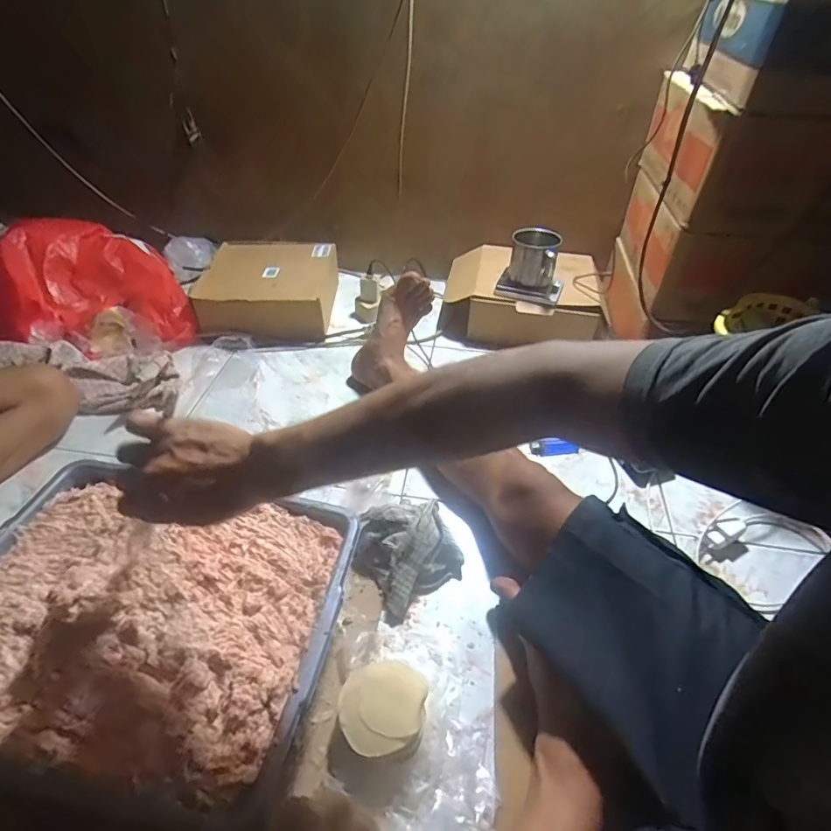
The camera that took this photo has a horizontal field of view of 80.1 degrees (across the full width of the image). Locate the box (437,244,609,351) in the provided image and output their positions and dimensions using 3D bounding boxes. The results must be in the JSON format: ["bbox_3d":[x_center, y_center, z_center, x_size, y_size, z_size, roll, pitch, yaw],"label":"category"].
[{"bbox_3d":[0.229,-0.272,1.086,0.326,0.124,0.261,8,43,5],"label":"box"}]

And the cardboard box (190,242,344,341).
[{"bbox_3d":[-0.316,-0.281,1.092,0.270,0.108,0.256,2,43,-2],"label":"cardboard box"}]

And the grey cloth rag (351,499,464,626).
[{"bbox_3d":[-0.010,0.171,0.650,0.133,0.070,0.127,-24,50,-26],"label":"grey cloth rag"}]

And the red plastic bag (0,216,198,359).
[{"bbox_3d":[-0.638,-0.294,1.040,0.374,0.162,0.318,1,43,-3],"label":"red plastic bag"}]

